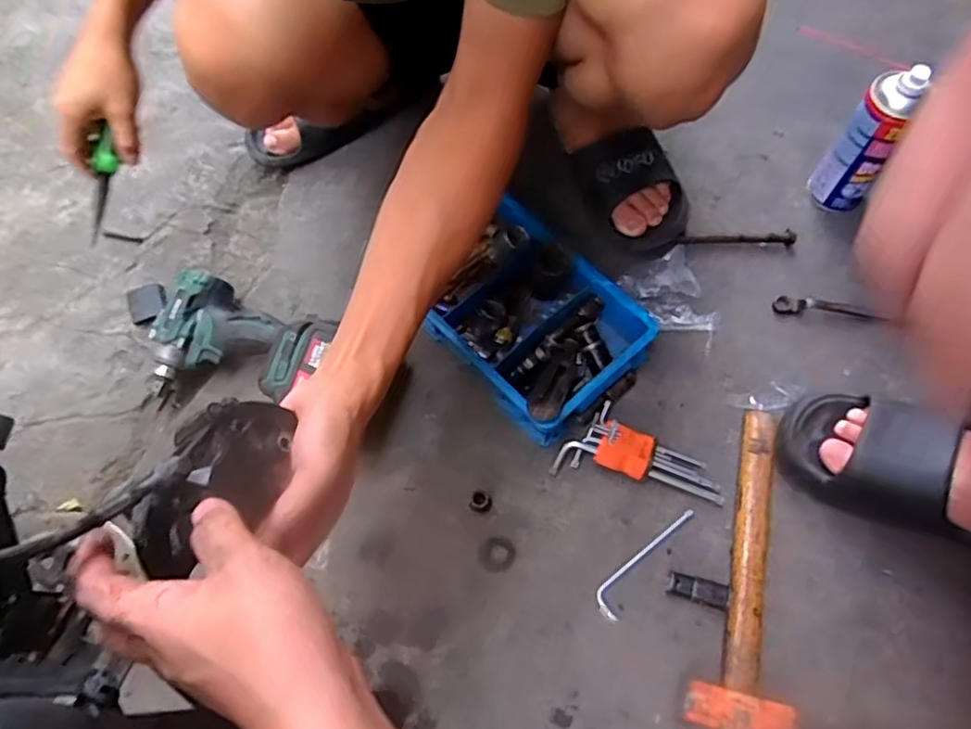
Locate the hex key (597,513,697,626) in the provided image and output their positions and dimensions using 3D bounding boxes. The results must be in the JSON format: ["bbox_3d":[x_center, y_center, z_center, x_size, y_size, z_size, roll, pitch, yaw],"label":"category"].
[{"bbox_3d":[0.160,0.193,0.627,0.029,0.010,0.135,41,77,15],"label":"hex key"}]

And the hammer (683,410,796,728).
[{"bbox_3d":[0.258,0.193,0.611,0.088,0.041,0.311,14,71,7],"label":"hammer"}]

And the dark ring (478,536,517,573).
[{"bbox_3d":[0.011,0.195,0.646,0.037,0.006,0.035,-1,70,3],"label":"dark ring"}]

